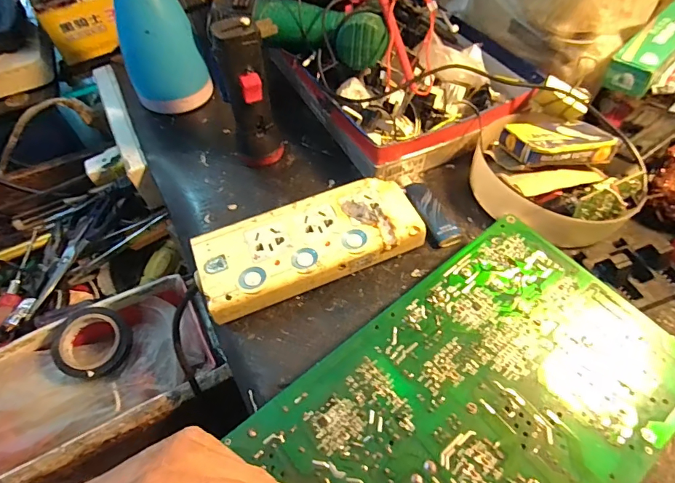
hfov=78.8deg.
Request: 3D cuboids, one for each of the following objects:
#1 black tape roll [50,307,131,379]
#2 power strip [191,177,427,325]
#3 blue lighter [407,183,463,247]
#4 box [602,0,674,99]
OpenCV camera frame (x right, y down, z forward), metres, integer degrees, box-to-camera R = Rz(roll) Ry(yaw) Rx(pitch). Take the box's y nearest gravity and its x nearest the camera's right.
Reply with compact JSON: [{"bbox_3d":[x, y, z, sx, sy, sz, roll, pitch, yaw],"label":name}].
[{"bbox_3d":[-0.230,0.095,0.387,0.061,0.026,0.062,-1,56,2],"label":"black tape roll"},{"bbox_3d":[-0.023,0.002,0.333,0.169,0.036,0.073,-19,57,-10],"label":"power strip"},{"bbox_3d":[0.081,-0.023,0.358,0.023,0.013,0.071,-19,57,-10],"label":"blue lighter"},{"bbox_3d":[0.294,-0.180,0.375,0.138,0.026,0.036,-40,63,-22],"label":"box"}]

